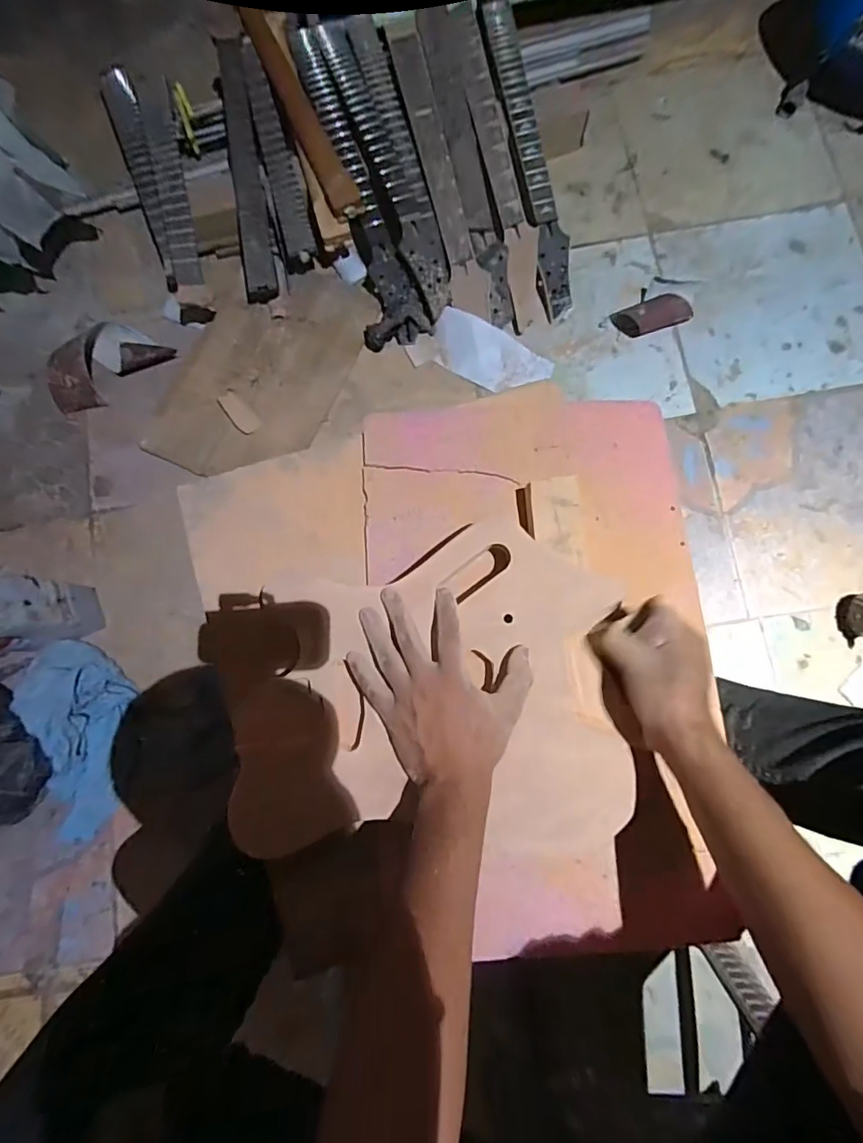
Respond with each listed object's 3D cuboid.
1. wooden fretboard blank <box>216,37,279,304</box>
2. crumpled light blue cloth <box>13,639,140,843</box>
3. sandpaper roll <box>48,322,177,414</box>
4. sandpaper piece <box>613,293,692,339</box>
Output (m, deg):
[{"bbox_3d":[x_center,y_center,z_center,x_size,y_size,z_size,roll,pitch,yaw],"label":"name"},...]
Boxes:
[{"bbox_3d":[-0.358,-0.769,0.983,0.059,0.023,0.462,-6,96,2],"label":"wooden fretboard blank"},{"bbox_3d":[-0.624,0.295,0.882,0.165,0.092,0.340,-17,81,1],"label":"crumpled light blue cloth"},{"bbox_3d":[-0.646,-0.416,0.999,0.252,0.057,0.125,-29,81,-1],"label":"sandpaper roll"},{"bbox_3d":[0.430,-0.497,0.985,0.139,0.057,0.070,-20,81,0],"label":"sandpaper piece"}]

